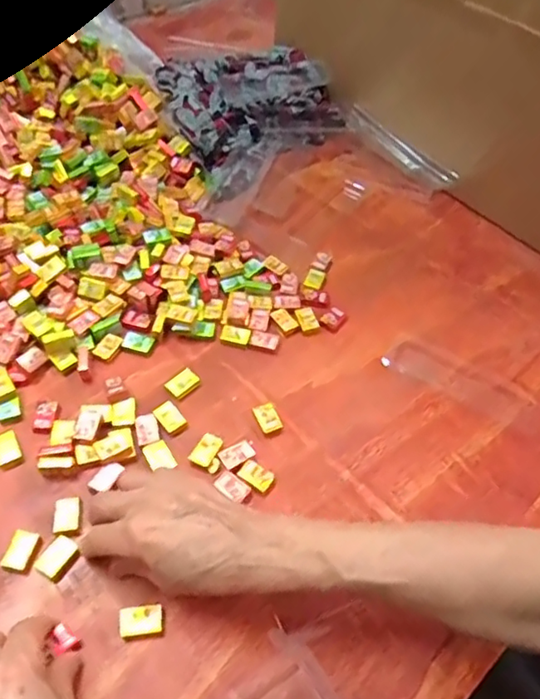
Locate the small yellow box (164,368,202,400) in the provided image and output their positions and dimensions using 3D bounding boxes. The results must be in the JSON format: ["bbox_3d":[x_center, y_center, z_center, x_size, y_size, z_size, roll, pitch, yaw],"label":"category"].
[{"bbox_3d":[-0.073,0.029,0.486,0.020,0.004,0.028,39,58,23],"label":"small yellow box"}]

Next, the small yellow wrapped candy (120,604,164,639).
[{"bbox_3d":[-0.083,0.177,0.373,0.026,0.011,0.018,-5,52,-10],"label":"small yellow wrapped candy"}]

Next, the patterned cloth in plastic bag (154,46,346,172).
[{"bbox_3d":[-0.030,-0.308,0.719,0.213,0.067,0.157,-24,58,-22],"label":"patterned cloth in plastic bag"}]

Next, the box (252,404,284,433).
[{"bbox_3d":[-0.002,0.056,0.470,0.017,0.014,0.024,-18,56,-19],"label":"box"}]

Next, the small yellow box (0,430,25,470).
[{"bbox_3d":[-0.202,0.076,0.439,0.019,0.005,0.031,-23,57,-22],"label":"small yellow box"}]

